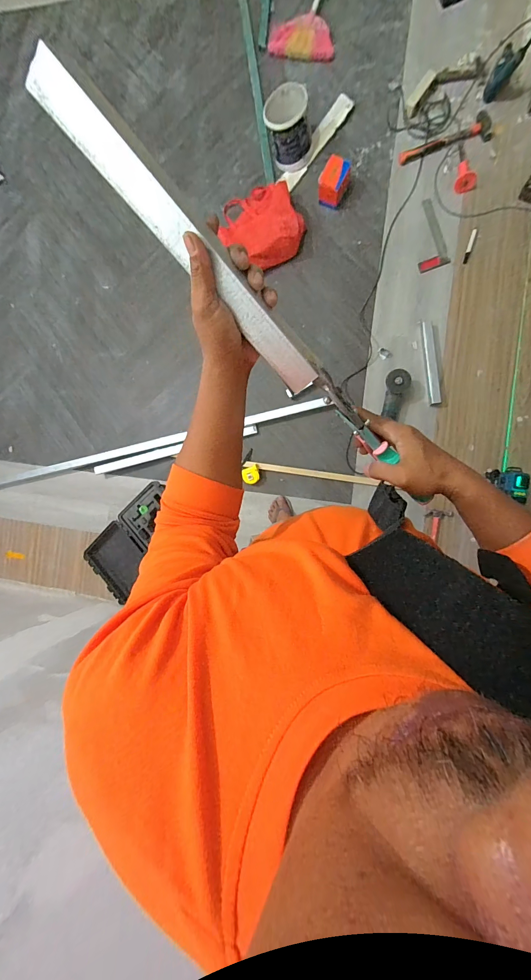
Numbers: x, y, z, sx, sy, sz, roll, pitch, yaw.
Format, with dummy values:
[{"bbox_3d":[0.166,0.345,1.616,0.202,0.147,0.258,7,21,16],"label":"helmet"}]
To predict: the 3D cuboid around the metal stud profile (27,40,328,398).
[{"bbox_3d":[-0.064,-0.241,0.331,0.047,0.032,0.346,-44,110,7],"label":"metal stud profile"}]

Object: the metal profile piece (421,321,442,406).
[{"bbox_3d":[0.699,-0.537,1.376,0.053,0.020,0.352,-6,90,9],"label":"metal profile piece"}]

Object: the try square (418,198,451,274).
[{"bbox_3d":[0.685,-1.080,1.379,0.117,0.017,0.301,-14,89,9],"label":"try square"}]

